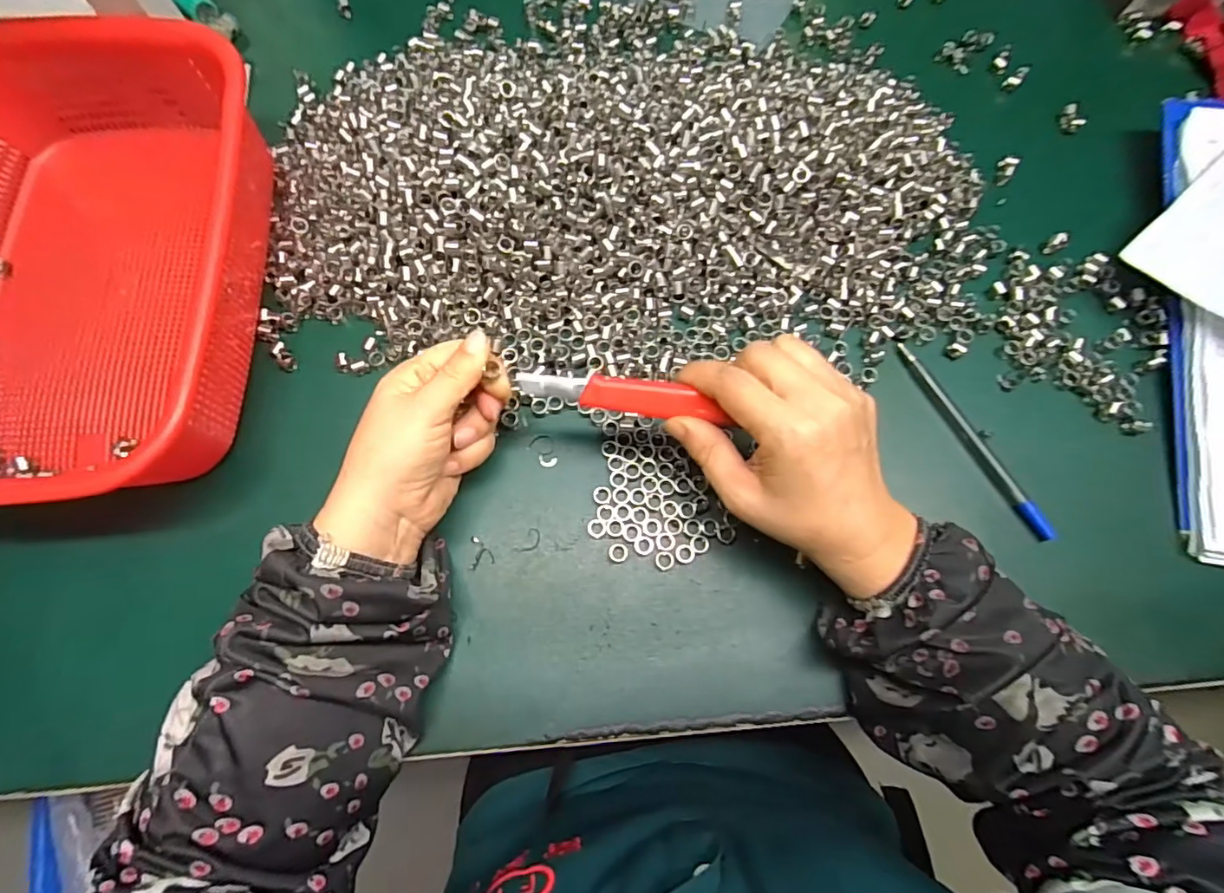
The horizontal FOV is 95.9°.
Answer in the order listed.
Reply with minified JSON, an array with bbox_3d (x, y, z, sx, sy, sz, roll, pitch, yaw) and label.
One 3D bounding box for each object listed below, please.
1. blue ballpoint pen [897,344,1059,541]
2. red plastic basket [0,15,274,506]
[{"bbox_3d":[0.219,-0.006,0.334,0.010,0.006,0.137,-26,75,-7],"label":"blue ballpoint pen"},{"bbox_3d":[-0.312,-0.108,0.328,0.211,0.081,0.284,-2,73,-1],"label":"red plastic basket"}]

